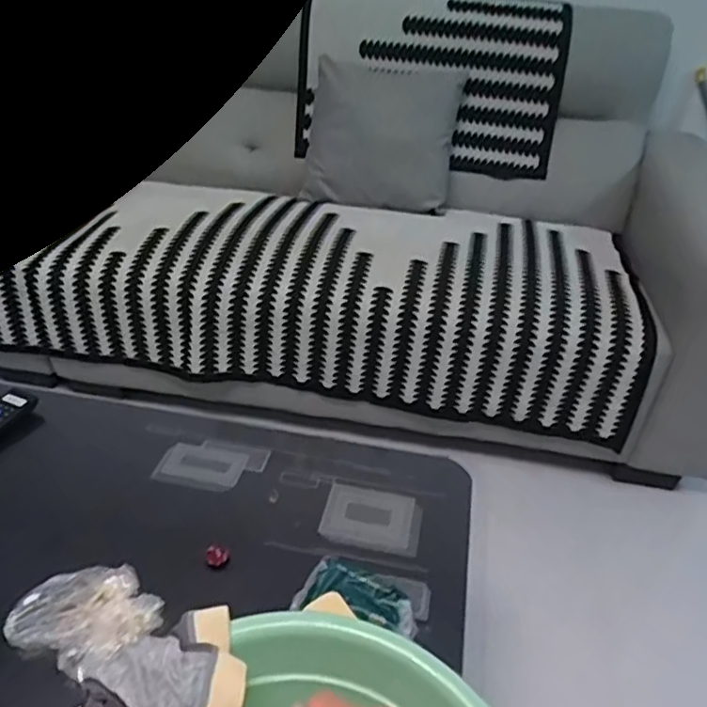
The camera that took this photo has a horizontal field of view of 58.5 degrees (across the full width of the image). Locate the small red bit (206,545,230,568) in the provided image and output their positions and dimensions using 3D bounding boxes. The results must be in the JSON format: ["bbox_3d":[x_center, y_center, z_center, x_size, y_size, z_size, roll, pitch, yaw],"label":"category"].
[{"bbox_3d":[-0.157,0.234,0.730,0.027,0.018,0.025,2,35,-1],"label":"small red bit"}]

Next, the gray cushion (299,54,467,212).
[{"bbox_3d":[0.074,-0.531,1.580,0.368,0.333,0.120,17,15,19],"label":"gray cushion"}]

